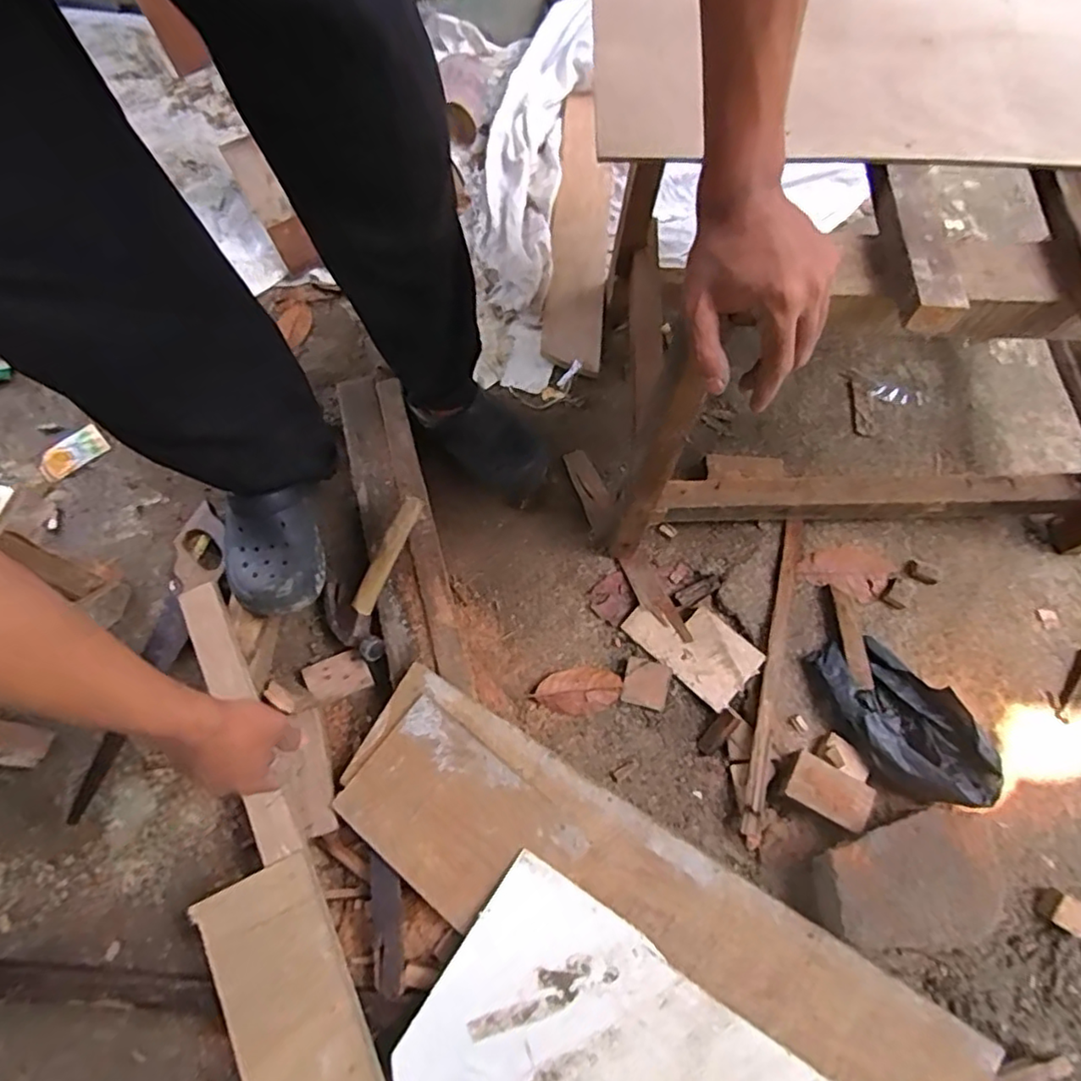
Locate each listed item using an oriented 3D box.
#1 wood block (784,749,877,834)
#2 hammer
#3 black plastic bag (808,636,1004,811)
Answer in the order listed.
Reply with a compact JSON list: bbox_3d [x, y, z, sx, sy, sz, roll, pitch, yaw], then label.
[{"bbox_3d":[0.358,0.309,0.760,0.096,0.013,0.061,28,71,11],"label":"wood block"},{"bbox_3d":[-0.218,0.041,0.833,0.124,0.051,0.219,29,94,8],"label":"hammer"},{"bbox_3d":[0.466,0.227,0.797,0.139,0.078,0.231,-24,70,-10],"label":"black plastic bag"}]

